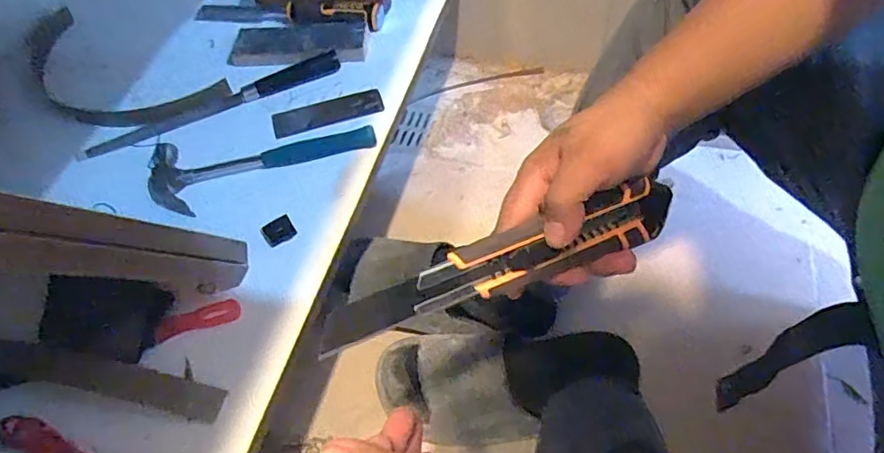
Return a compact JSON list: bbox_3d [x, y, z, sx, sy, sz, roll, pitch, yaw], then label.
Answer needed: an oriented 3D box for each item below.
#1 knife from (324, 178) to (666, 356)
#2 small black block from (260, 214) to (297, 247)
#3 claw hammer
[{"bbox_3d":[0.043,0.020,0.343,0.247,0.034,0.028,-19,56,-17],"label":"knife"},{"bbox_3d":[-0.174,0.004,0.574,0.032,0.005,0.030,-30,59,-15],"label":"small black block"},{"bbox_3d":[-0.204,-0.084,0.623,0.250,0.026,0.091,-18,57,-7],"label":"claw hammer"}]

